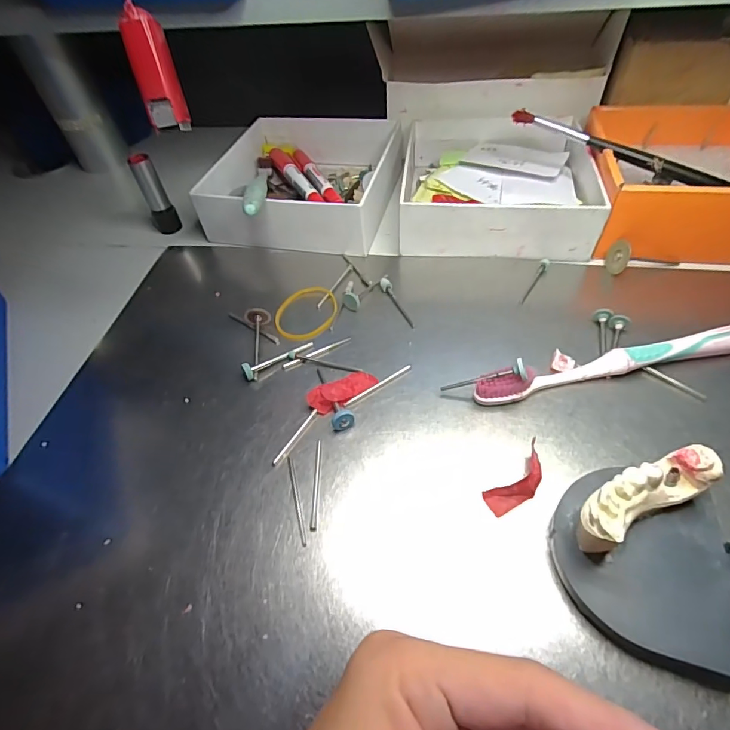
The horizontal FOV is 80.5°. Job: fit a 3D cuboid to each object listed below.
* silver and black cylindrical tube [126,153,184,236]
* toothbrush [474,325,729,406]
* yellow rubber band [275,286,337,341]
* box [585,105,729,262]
[{"bbox_3d":[-0.164,-0.133,0.338,0.017,0.059,0.014,-27,54,-15],"label":"silver and black cylindrical tube"},{"bbox_3d":[0.144,-0.003,0.225,0.178,0.018,0.012,-12,52,-4],"label":"toothbrush"},{"bbox_3d":[-0.038,-0.034,0.279,0.038,0.006,0.045,8,58,9],"label":"yellow rubber band"},{"bbox_3d":[0.220,-0.133,0.298,0.127,0.049,0.135,9,53,12],"label":"box"}]

